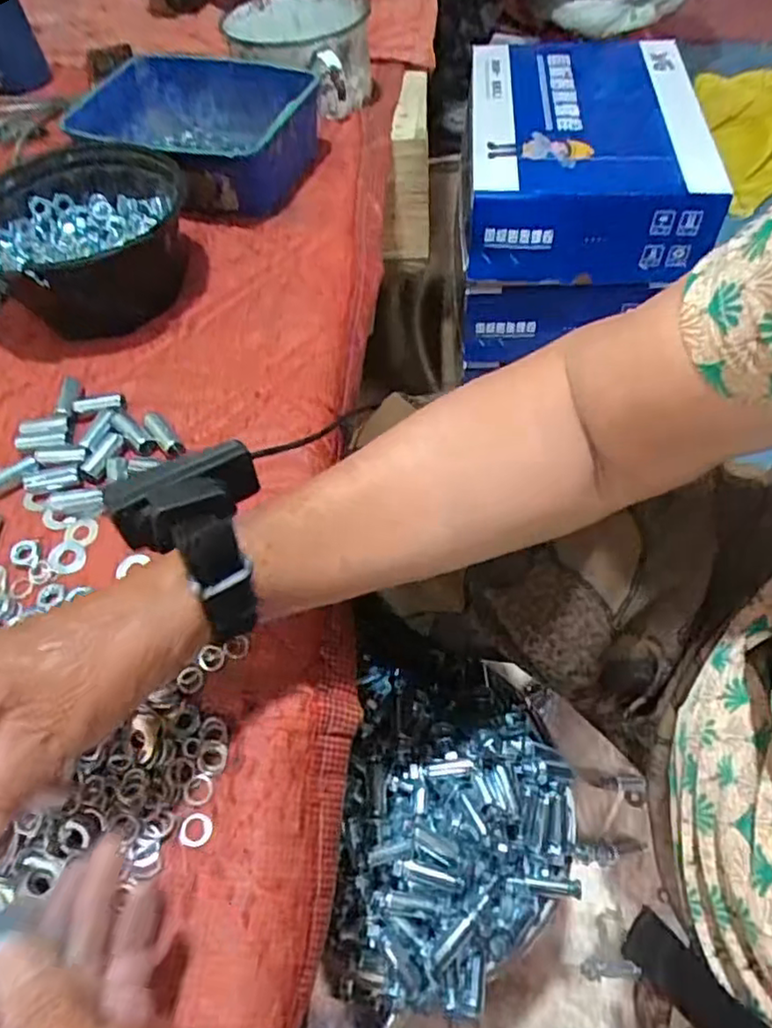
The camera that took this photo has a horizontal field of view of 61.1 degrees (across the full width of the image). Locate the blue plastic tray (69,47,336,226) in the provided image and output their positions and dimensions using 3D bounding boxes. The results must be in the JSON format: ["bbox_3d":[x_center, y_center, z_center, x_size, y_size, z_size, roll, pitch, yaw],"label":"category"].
[{"bbox_3d":[-0.166,-0.351,0.596,0.199,0.065,0.163,10,58,8],"label":"blue plastic tray"}]

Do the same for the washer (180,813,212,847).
[{"bbox_3d":[-0.090,0.148,0.307,0.015,0.004,0.014,-1,57,2],"label":"washer"}]

